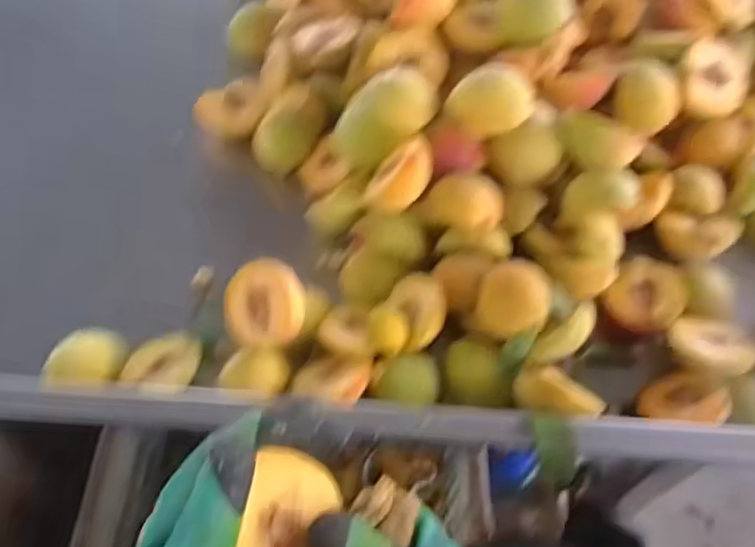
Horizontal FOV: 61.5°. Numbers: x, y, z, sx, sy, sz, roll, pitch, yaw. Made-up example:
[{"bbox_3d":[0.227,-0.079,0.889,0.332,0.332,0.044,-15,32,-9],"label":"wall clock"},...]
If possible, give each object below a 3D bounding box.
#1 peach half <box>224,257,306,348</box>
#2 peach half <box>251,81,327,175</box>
[{"bbox_3d":[-0.082,0.022,0.489,0.065,0.033,0.065,-1,86,24],"label":"peach half"},{"bbox_3d":[-0.086,-0.140,0.616,0.054,0.027,0.082,25,82,-8],"label":"peach half"}]

